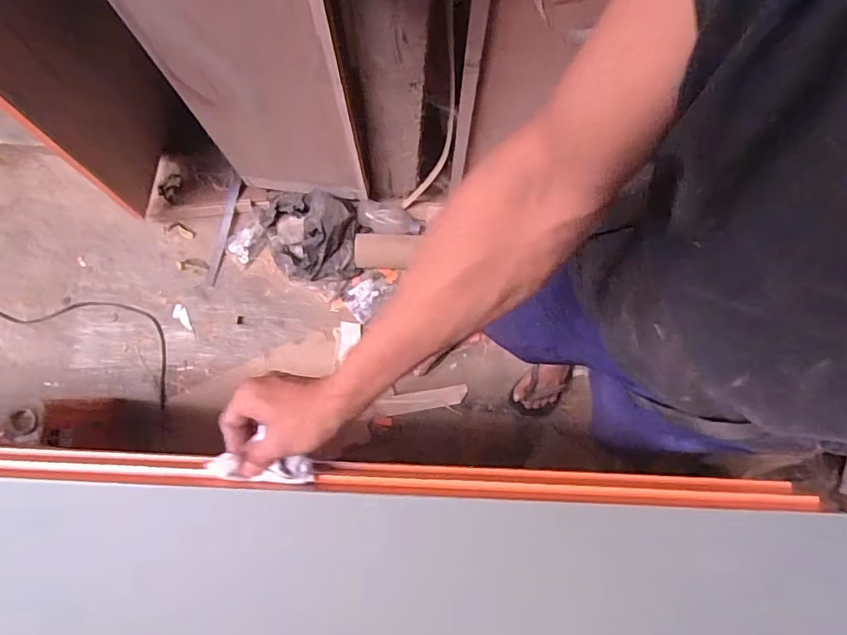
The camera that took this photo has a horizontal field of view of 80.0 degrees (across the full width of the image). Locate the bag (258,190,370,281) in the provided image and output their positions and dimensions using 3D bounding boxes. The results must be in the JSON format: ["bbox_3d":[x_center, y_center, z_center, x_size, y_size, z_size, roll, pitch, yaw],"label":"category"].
[{"bbox_3d":[-0.303,-0.221,1.347,0.270,0.140,0.223,7,79,1],"label":"bag"}]

